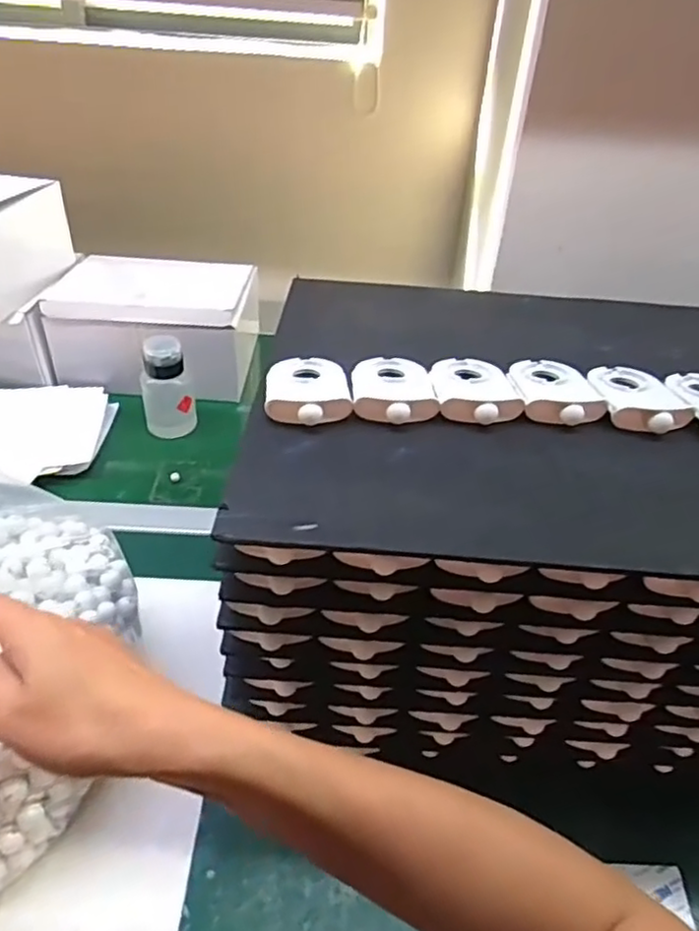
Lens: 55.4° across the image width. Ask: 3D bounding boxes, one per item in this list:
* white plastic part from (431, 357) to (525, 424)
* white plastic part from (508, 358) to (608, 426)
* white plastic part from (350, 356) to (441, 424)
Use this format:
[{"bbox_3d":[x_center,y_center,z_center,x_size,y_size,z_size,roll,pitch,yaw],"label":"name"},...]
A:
[{"bbox_3d":[0.091,-0.060,0.486,0.057,0.014,0.086,2,39,-3],"label":"white plastic part"},{"bbox_3d":[0.152,-0.060,0.490,0.057,0.015,0.085,3,39,-1],"label":"white plastic part"},{"bbox_3d":[0.031,-0.060,0.482,0.058,0.018,0.091,0,39,-5],"label":"white plastic part"}]

